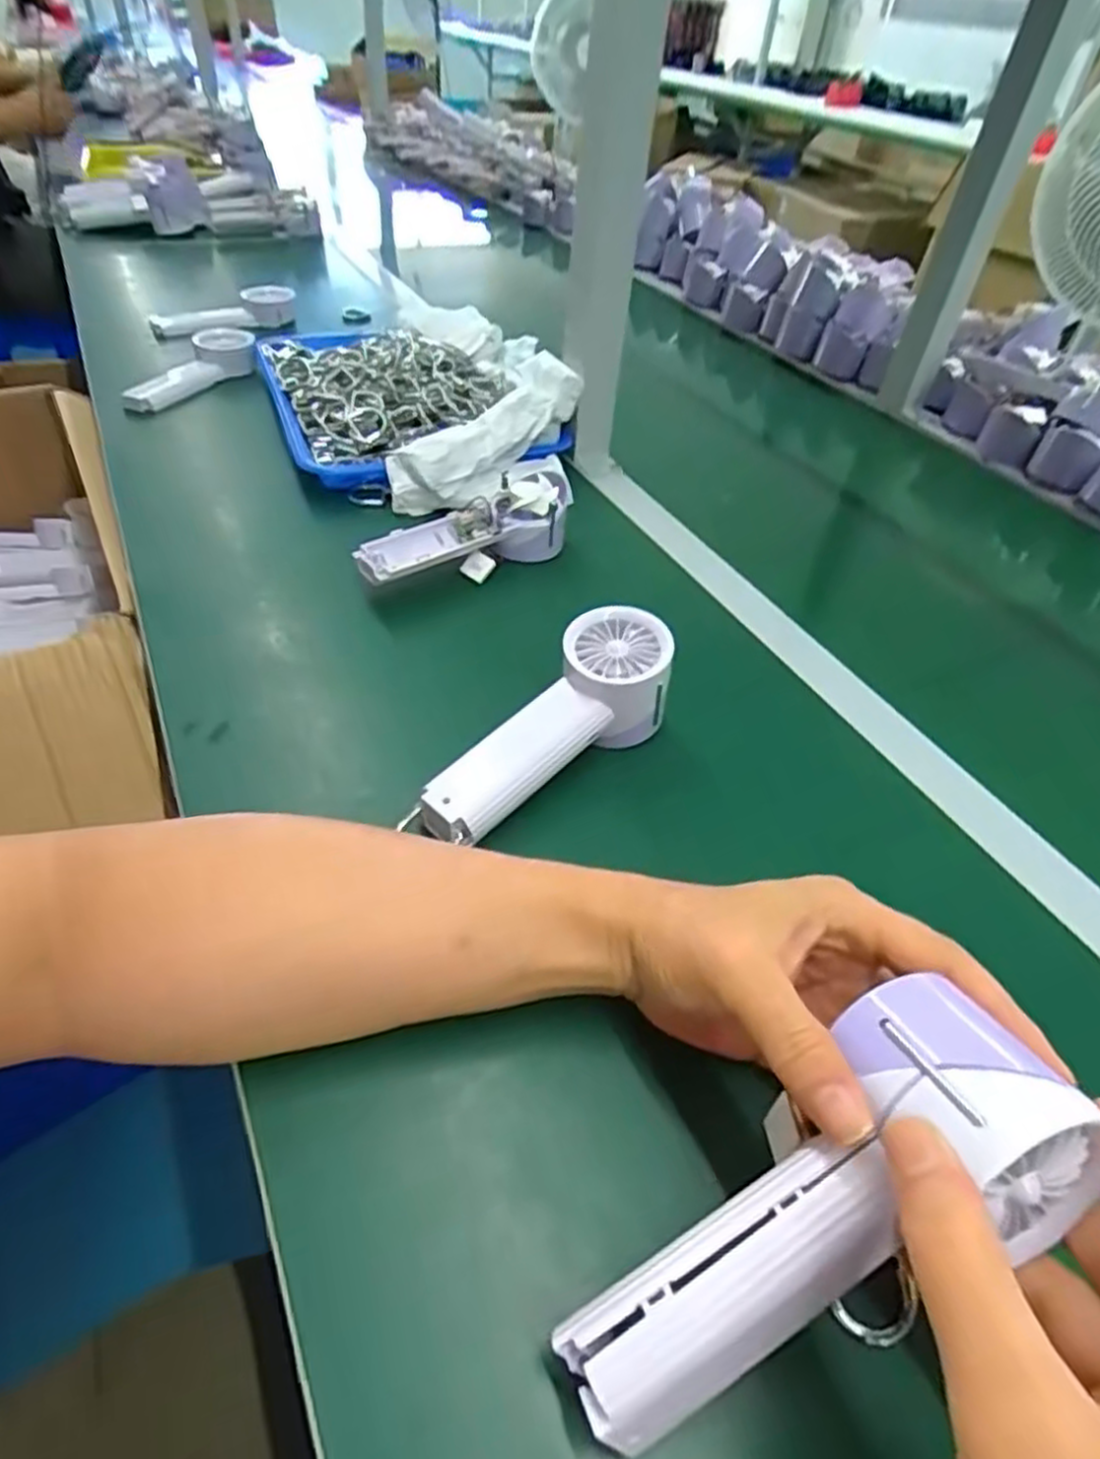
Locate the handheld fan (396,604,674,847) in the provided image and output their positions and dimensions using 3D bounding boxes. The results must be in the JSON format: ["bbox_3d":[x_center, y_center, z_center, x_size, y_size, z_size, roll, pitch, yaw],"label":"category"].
[{"bbox_3d":[-0.005,0.002,0.432,0.174,0.081,0.064,-30,55,-30],"label":"handheld fan"}]

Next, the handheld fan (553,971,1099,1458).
[{"bbox_3d":[0.076,0.150,0.230,0.168,0.051,0.077,-38,54,-1],"label":"handheld fan"}]

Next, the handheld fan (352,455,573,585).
[{"bbox_3d":[-0.064,-0.149,0.581,0.178,0.055,0.062,-23,52,-26],"label":"handheld fan"}]

